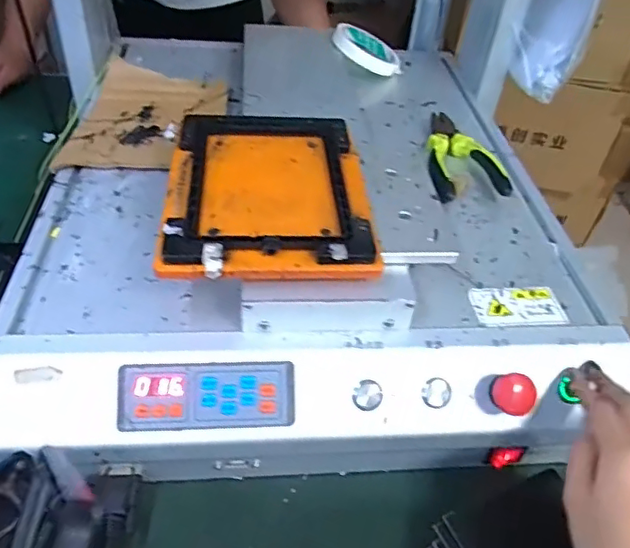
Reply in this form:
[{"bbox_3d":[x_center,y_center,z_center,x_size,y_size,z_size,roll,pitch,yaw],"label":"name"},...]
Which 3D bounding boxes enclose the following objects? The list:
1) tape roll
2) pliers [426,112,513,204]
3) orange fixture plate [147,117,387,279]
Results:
[{"bbox_3d":[0.065,-0.292,0.740,0.094,0.013,0.082,11,53,-25],"label":"tape roll"},{"bbox_3d":[0.146,-0.125,0.582,0.072,0.017,0.159,3,43,-4],"label":"pliers"},{"bbox_3d":[-0.035,-0.071,0.447,0.149,0.016,0.197,1,43,-6],"label":"orange fixture plate"}]

